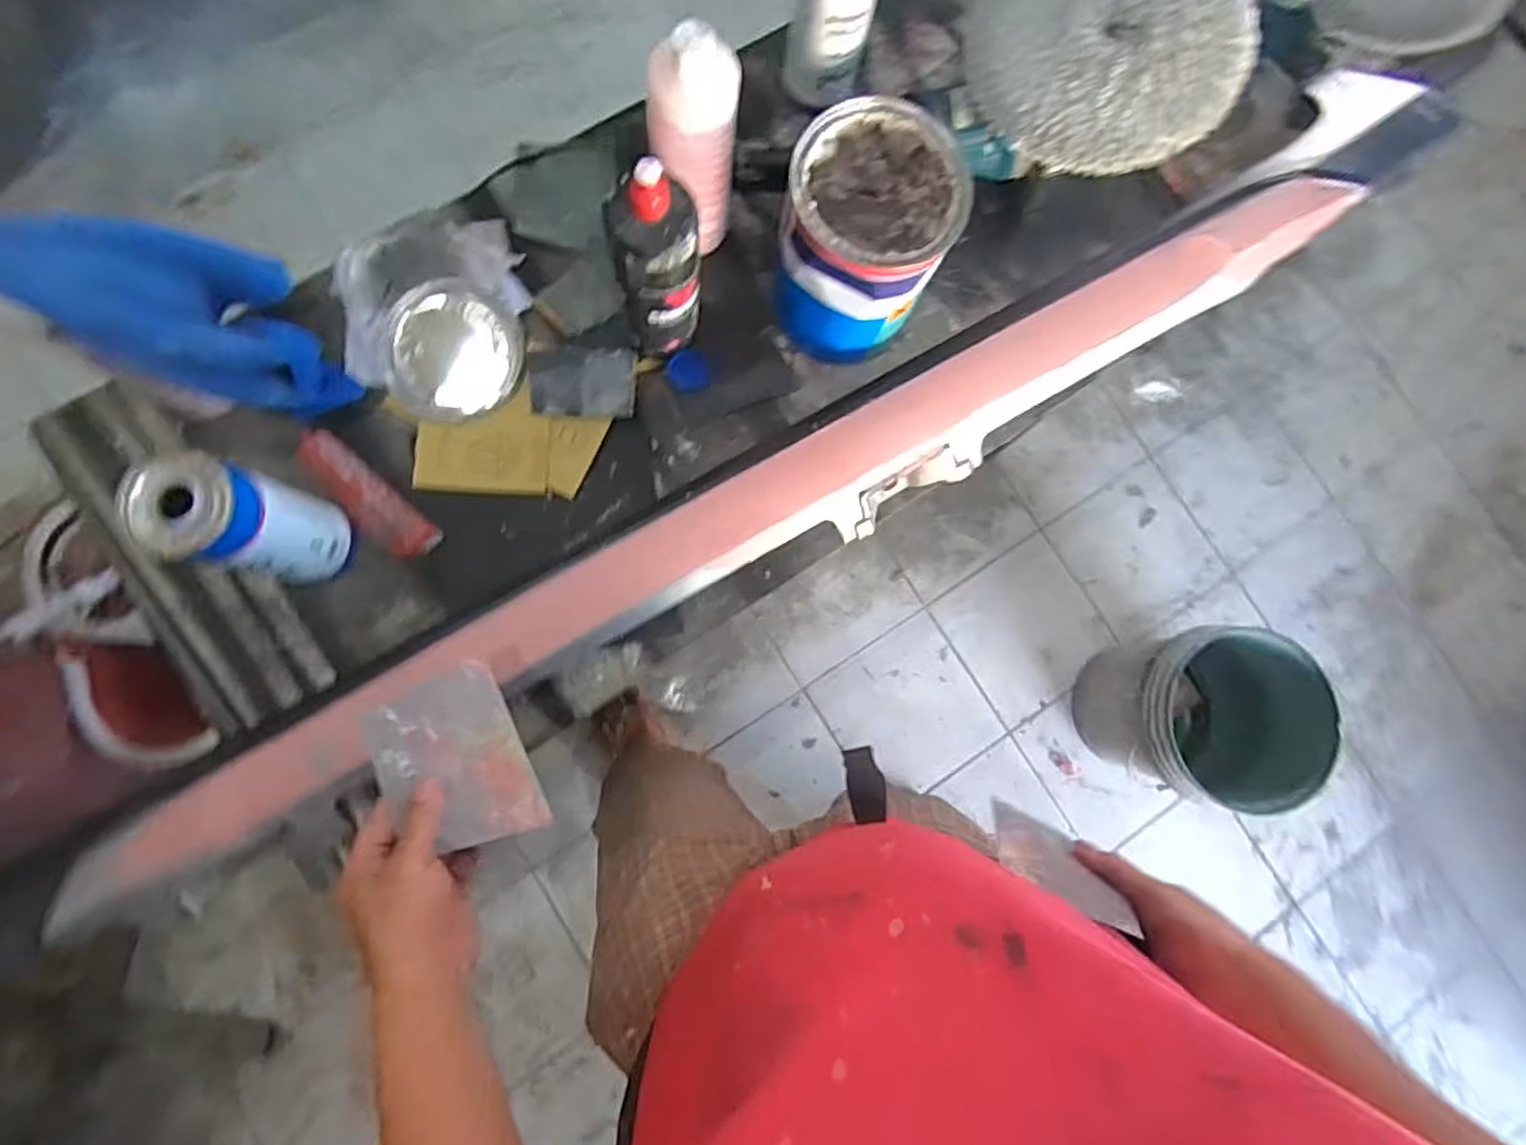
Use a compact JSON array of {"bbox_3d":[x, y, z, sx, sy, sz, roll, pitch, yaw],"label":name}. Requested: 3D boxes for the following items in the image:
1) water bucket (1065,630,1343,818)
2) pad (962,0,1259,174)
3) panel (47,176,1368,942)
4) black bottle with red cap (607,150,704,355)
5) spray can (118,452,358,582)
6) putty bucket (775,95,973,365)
[{"bbox_3d":[0.746,0.258,1.253,0.299,0.327,0.285,1,82,-5],"label":"water bucket"},{"bbox_3d":[0.337,-0.516,0.675,0.244,0.039,0.251,-19,81,6],"label":"pad"},{"bbox_3d":[0.046,-0.091,0.751,1.596,0.068,0.135,-30,86,-8],"label":"panel"},{"bbox_3d":[-0.099,-0.288,0.660,0.081,0.229,0.073,-7,83,-6],"label":"black bottle with red cap"},{"bbox_3d":[-0.456,-0.043,0.621,0.085,0.187,0.085,1,82,-5],"label":"spray can"},{"bbox_3d":[0.102,-0.345,0.712,0.159,0.173,0.173,1,82,-5],"label":"putty bucket"}]

